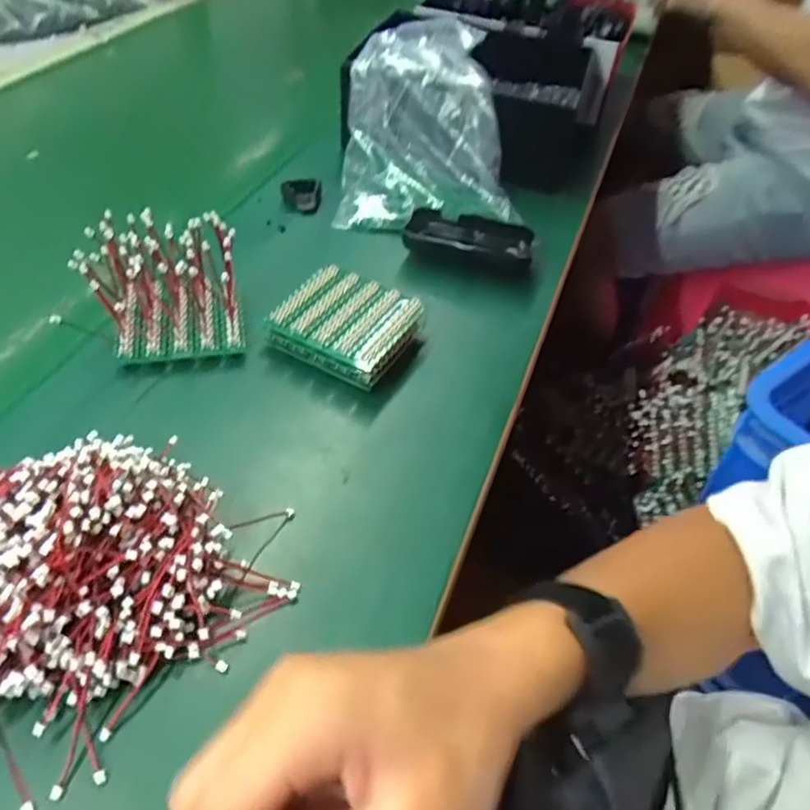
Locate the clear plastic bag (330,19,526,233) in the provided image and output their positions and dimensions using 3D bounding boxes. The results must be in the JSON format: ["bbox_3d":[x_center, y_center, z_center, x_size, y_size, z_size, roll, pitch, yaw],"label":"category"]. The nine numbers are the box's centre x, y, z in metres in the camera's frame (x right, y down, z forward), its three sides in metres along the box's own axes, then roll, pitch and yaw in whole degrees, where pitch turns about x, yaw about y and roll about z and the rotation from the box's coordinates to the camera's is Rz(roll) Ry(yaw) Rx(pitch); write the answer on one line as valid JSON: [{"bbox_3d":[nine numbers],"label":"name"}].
[{"bbox_3d":[0.014,-0.278,0.607,0.147,0.099,0.222,-1,49,-3],"label":"clear plastic bag"}]

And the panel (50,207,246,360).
[{"bbox_3d":[-0.173,-0.085,0.446,0.114,0.042,0.108,-4,85,-17],"label":"panel"}]

